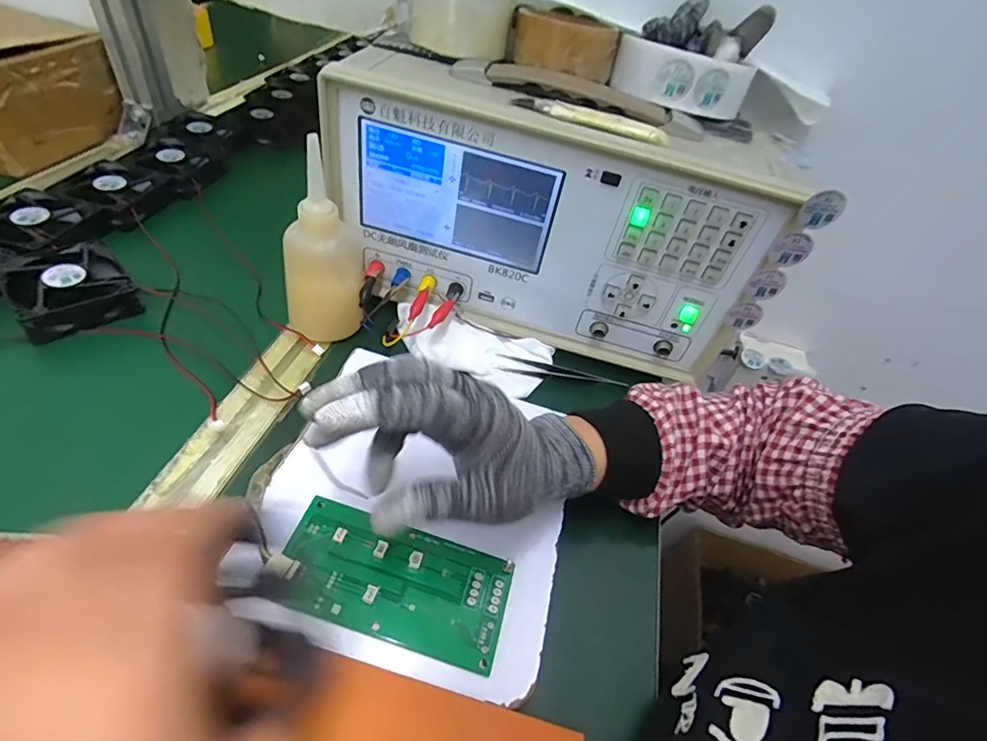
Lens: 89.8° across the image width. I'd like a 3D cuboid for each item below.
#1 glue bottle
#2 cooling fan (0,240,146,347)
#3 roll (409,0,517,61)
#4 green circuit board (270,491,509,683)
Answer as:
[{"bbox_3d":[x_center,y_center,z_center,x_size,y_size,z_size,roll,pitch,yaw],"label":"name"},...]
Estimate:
[{"bbox_3d":[-0.142,-0.102,0.405,0.065,0.143,0.068,-4,47,-12],"label":"glue bottle"},{"bbox_3d":[-0.354,-0.068,0.416,0.092,0.035,0.093,-30,56,-31],"label":"cooling fan"},{"bbox_3d":[-0.025,-0.294,0.402,0.081,0.048,0.089,3,46,-5],"label":"roll"},{"bbox_3d":[-0.058,0.122,0.293,0.131,0.012,0.065,15,46,6],"label":"green circuit board"}]

